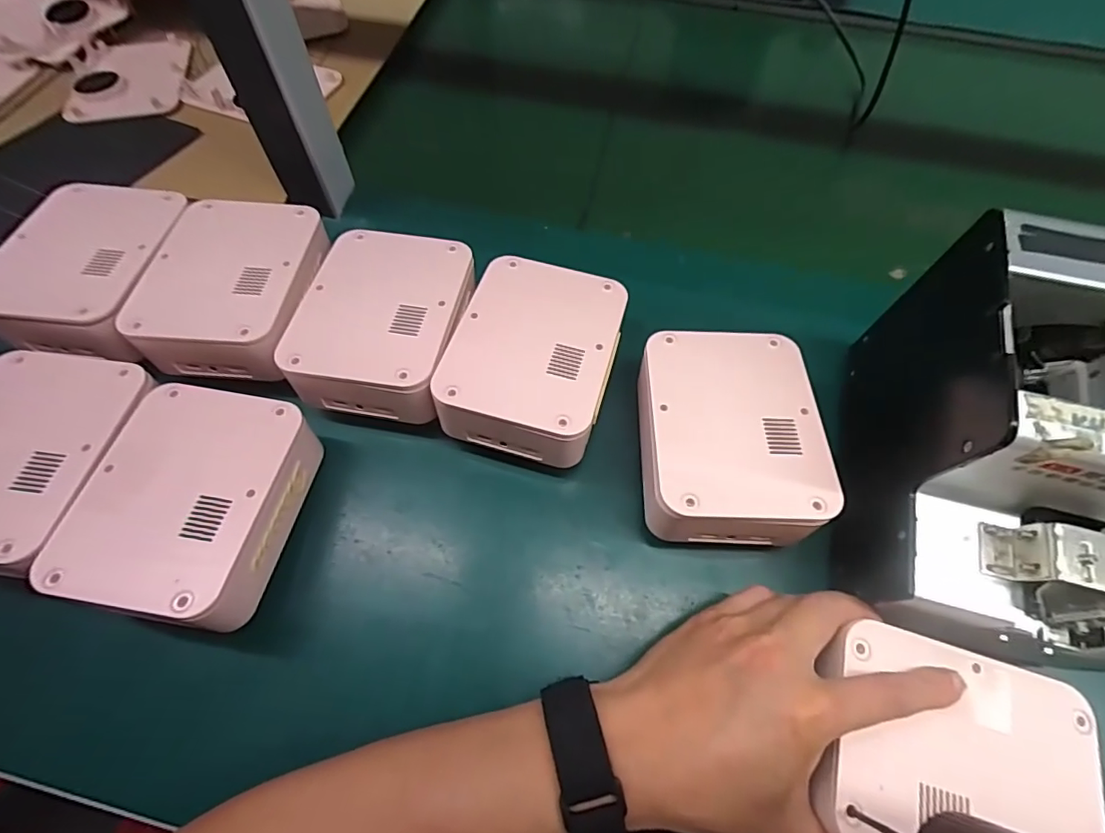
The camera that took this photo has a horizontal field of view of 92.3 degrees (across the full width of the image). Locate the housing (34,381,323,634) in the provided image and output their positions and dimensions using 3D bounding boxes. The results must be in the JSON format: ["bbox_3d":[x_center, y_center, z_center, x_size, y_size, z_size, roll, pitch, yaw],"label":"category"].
[{"bbox_3d":[-0.206,0.047,0.305,0.101,0.043,0.134,10,65,4],"label":"housing"}]

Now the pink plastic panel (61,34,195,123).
[{"bbox_3d":[-0.399,-0.321,0.501,0.099,0.009,0.123,-13,65,-10],"label":"pink plastic panel"}]

